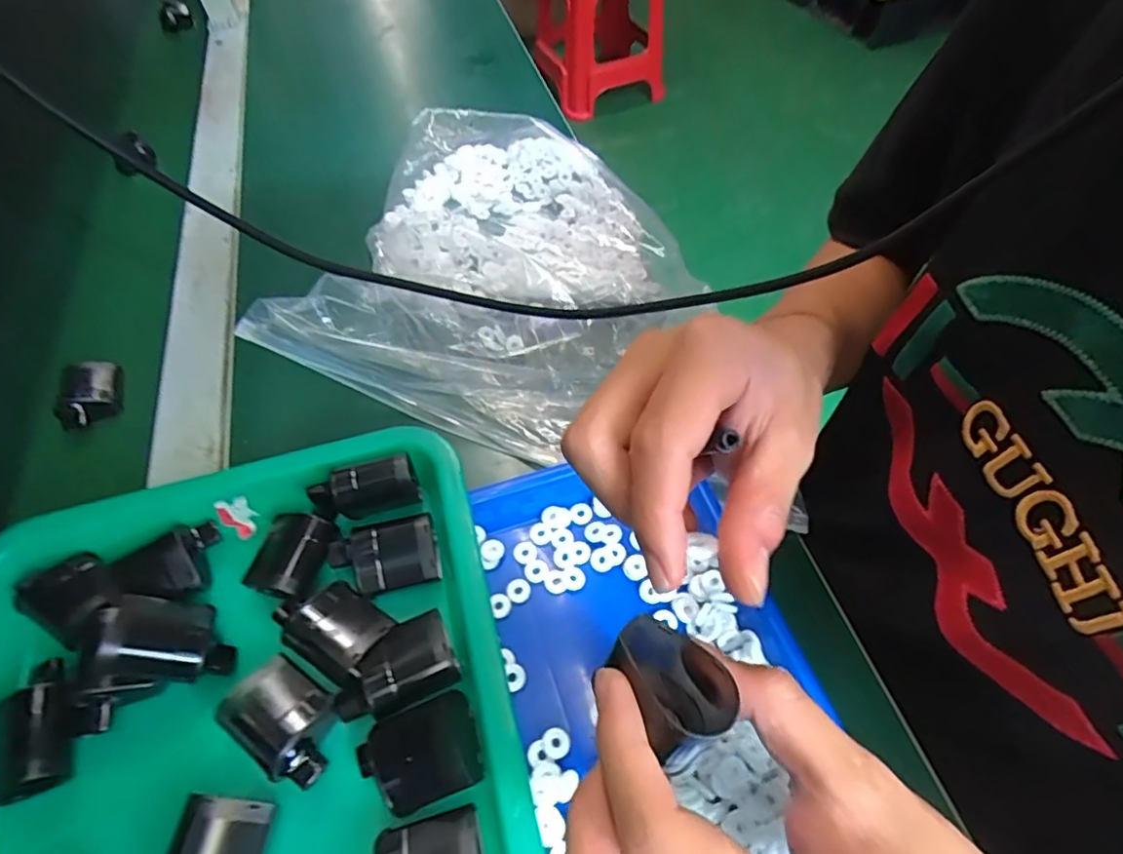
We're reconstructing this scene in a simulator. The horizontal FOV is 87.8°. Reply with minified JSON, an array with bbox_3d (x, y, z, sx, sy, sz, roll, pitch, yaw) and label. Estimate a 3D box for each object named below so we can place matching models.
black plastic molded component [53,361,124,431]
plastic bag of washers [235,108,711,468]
[{"bbox_3d":[-0.348,-0.023,0.430,0.038,0.026,0.045,-15,56,-9],"label":"black plastic molded component"},{"bbox_3d":[-0.039,-0.156,0.474,0.281,0.073,0.364,9,56,7],"label":"plastic bag of washers"}]

